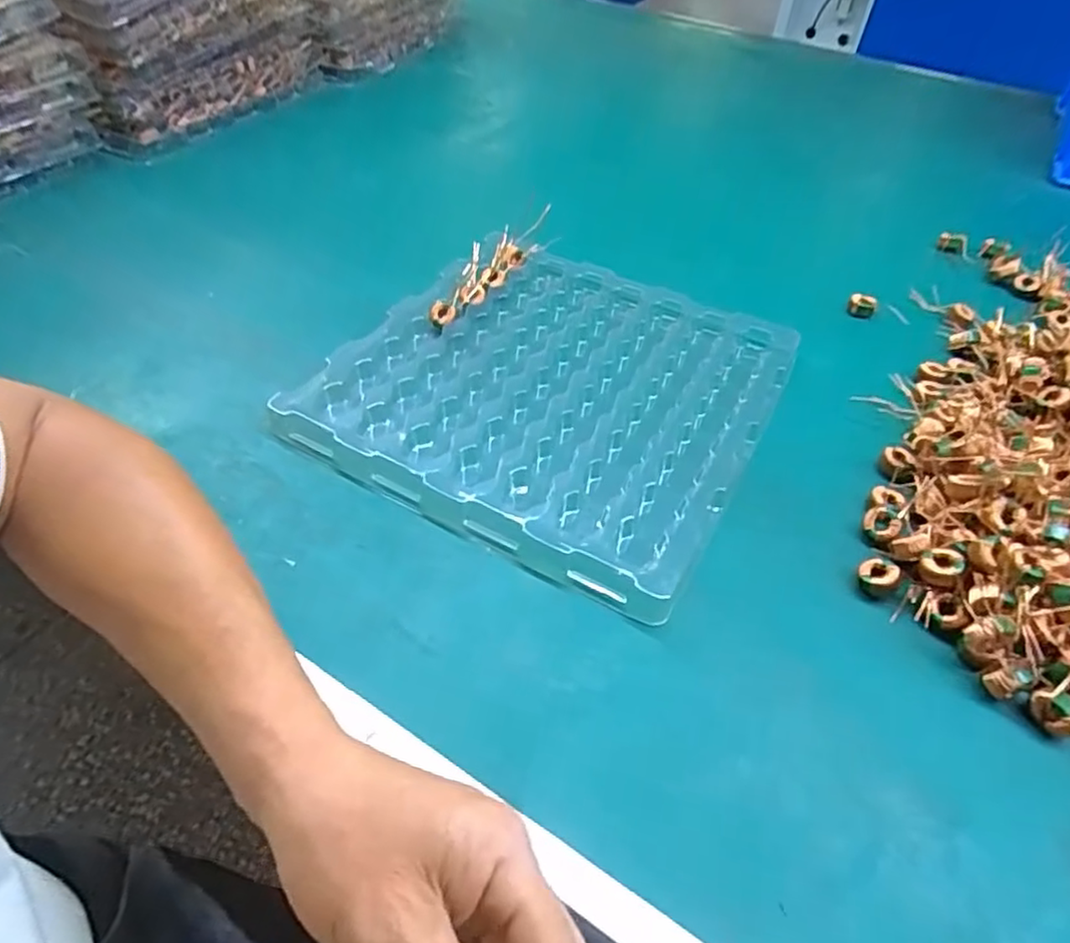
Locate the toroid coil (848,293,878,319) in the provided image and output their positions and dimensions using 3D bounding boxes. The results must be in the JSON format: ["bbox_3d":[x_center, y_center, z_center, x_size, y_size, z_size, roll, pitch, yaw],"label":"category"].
[{"bbox_3d":[0.286,-0.144,0.569,0.023,0.016,0.017,27,54,17],"label":"toroid coil"}]

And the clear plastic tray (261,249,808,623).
[{"bbox_3d":[0.014,-0.069,0.474,0.291,0.020,0.291,26,54,16],"label":"clear plastic tray"}]

